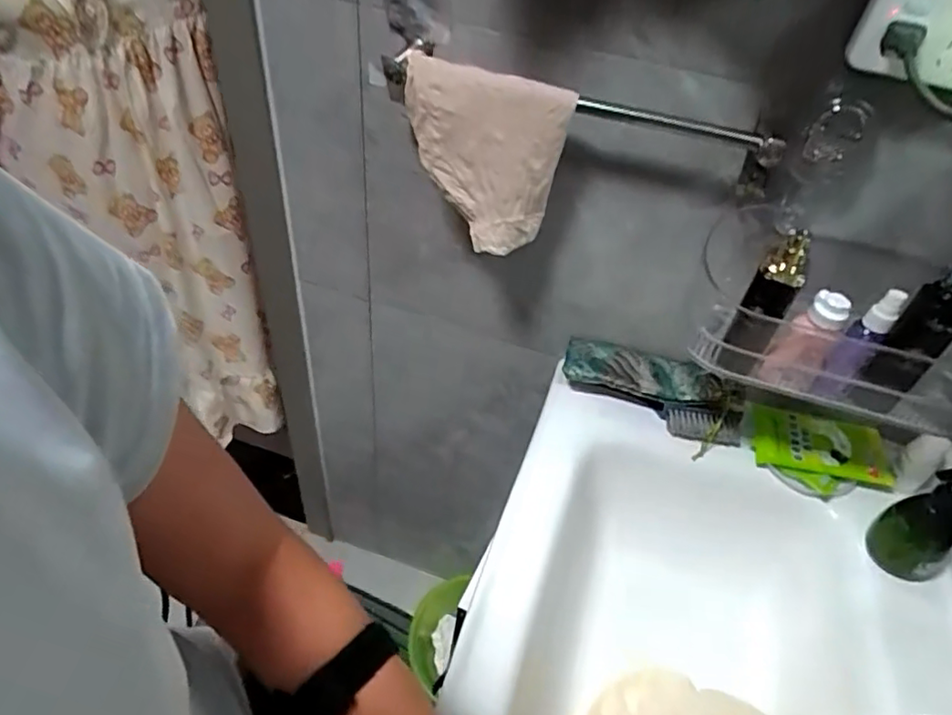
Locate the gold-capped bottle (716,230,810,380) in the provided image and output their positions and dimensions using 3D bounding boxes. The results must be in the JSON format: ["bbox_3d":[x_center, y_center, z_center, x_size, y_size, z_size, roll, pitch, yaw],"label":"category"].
[{"bbox_3d":[0.270,-0.046,0.565,0.041,0.148,0.033,28,47,21],"label":"gold-capped bottle"}]

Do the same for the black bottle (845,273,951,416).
[{"bbox_3d":[0.389,-0.009,0.541,0.038,0.148,0.042,-29,54,-32],"label":"black bottle"}]

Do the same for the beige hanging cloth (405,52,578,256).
[{"bbox_3d":[0.003,-0.196,0.610,0.161,0.162,0.043,15,44,8],"label":"beige hanging cloth"}]

